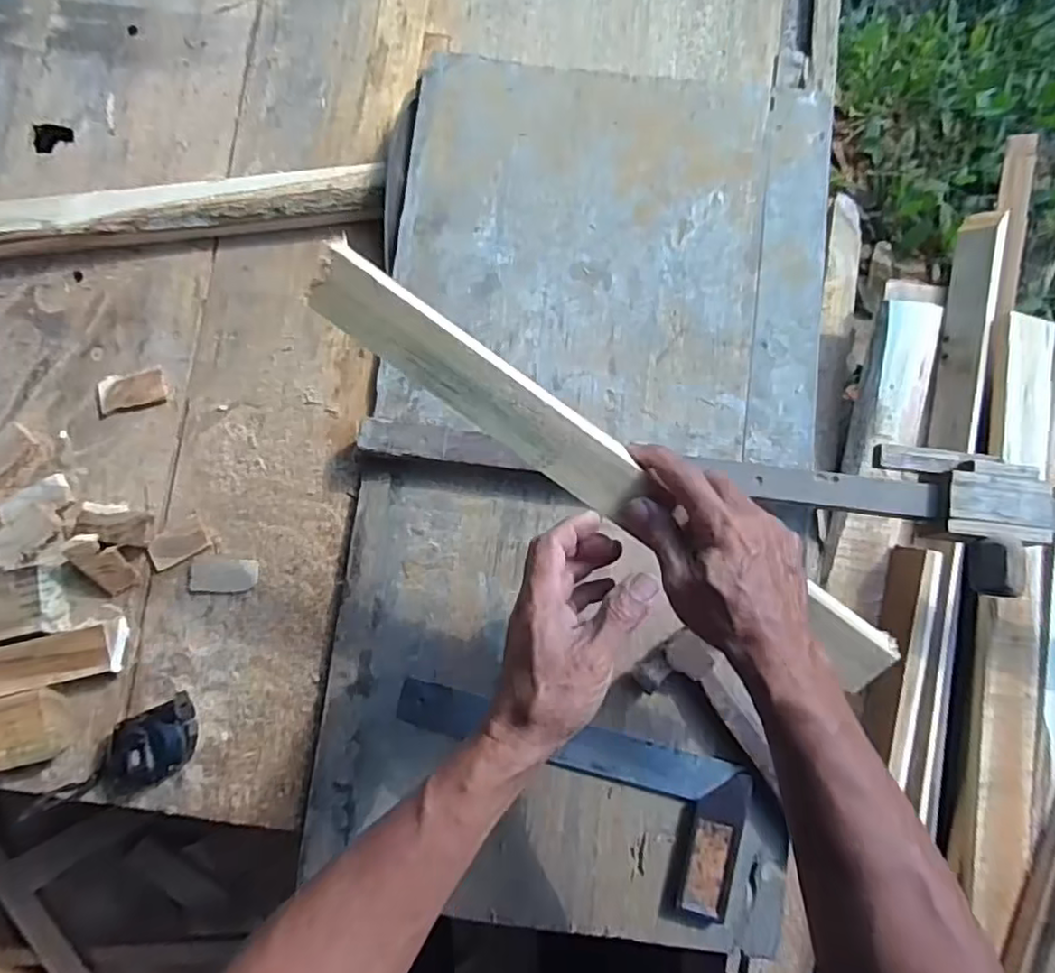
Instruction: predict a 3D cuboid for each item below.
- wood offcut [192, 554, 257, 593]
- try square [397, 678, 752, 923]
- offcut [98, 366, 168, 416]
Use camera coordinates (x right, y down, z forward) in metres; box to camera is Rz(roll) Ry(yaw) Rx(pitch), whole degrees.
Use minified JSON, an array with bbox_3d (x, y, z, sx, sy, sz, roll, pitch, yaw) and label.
[{"bbox_3d":[-0.271,0.079,0.573,0.057,0.012,0.030,3,89,9],"label":"wood offcut"},{"bbox_3d":[0.029,0.259,0.542,0.298,0.032,0.121,13,91,9],"label":"try square"},{"bbox_3d":[-0.366,-0.088,0.590,0.060,0.009,0.035,-15,86,9],"label":"offcut"}]

